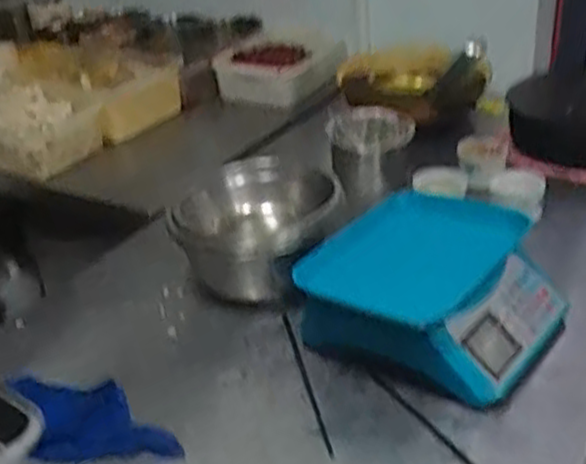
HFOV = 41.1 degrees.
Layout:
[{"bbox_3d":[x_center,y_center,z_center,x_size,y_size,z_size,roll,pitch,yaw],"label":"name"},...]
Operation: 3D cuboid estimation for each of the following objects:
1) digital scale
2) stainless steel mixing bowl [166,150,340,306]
[{"bbox_3d":[0.165,0.075,0.953,0.281,0.137,0.218,15,33,31],"label":"digital scale"},{"bbox_3d":[-0.048,-0.003,1.079,0.186,0.137,0.175,12,34,31],"label":"stainless steel mixing bowl"}]

